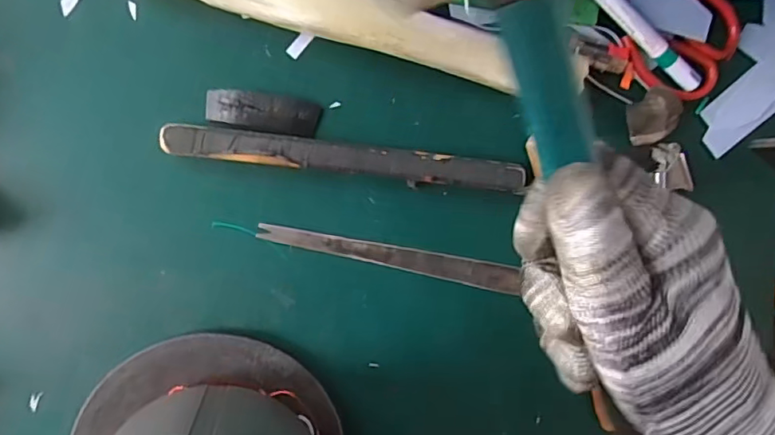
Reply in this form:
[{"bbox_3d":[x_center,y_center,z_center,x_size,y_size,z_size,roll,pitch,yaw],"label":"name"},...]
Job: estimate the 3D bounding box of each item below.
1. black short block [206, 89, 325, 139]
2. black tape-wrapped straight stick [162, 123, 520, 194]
[{"bbox_3d":[-0.091,-0.078,0.400,0.081,0.011,0.026,10,95,-7],"label":"black short block"},{"bbox_3d":[-0.027,-0.043,0.405,0.263,0.018,0.022,6,95,-7],"label":"black tape-wrapped straight stick"}]

